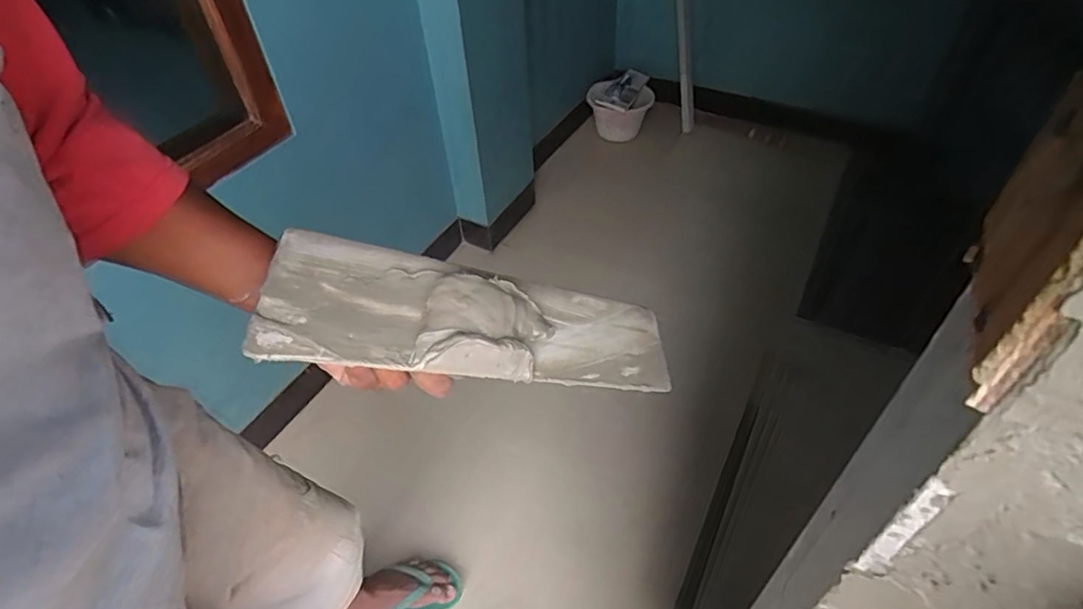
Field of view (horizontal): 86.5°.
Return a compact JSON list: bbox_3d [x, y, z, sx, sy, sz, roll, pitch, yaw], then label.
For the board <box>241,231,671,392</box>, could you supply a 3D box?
[{"bbox_3d":[-0.044,0.007,0.418,0.290,0.030,0.105,10,45,-13],"label":"board"}]

